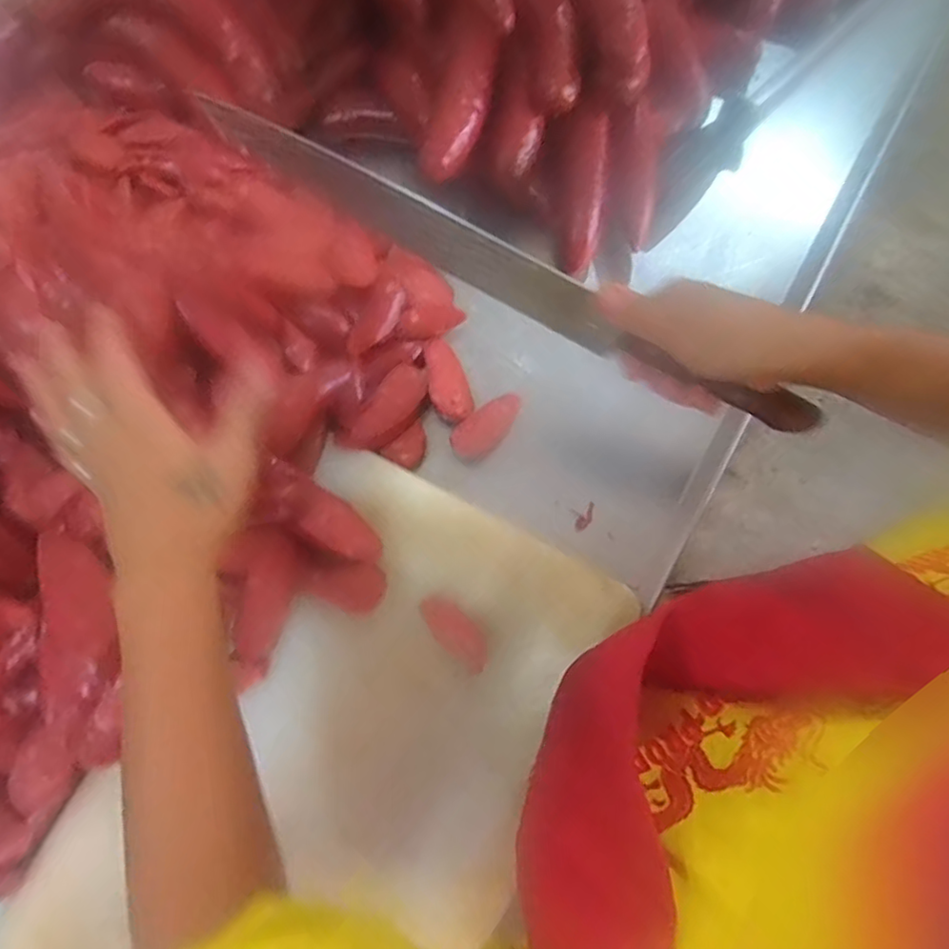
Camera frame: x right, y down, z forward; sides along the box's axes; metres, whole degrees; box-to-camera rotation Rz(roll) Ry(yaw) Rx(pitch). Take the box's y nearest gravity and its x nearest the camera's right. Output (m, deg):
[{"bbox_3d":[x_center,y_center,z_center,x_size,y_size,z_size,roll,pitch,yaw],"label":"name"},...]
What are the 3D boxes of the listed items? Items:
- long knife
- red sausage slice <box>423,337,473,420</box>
[{"bbox_3d":[0.029,-0.119,0.381,0.404,0.046,0.016,26,79,-7],"label":"long knife"},{"bbox_3d":[-0.023,-0.080,0.509,0.032,0.017,0.076,-13,77,-2],"label":"red sausage slice"}]

